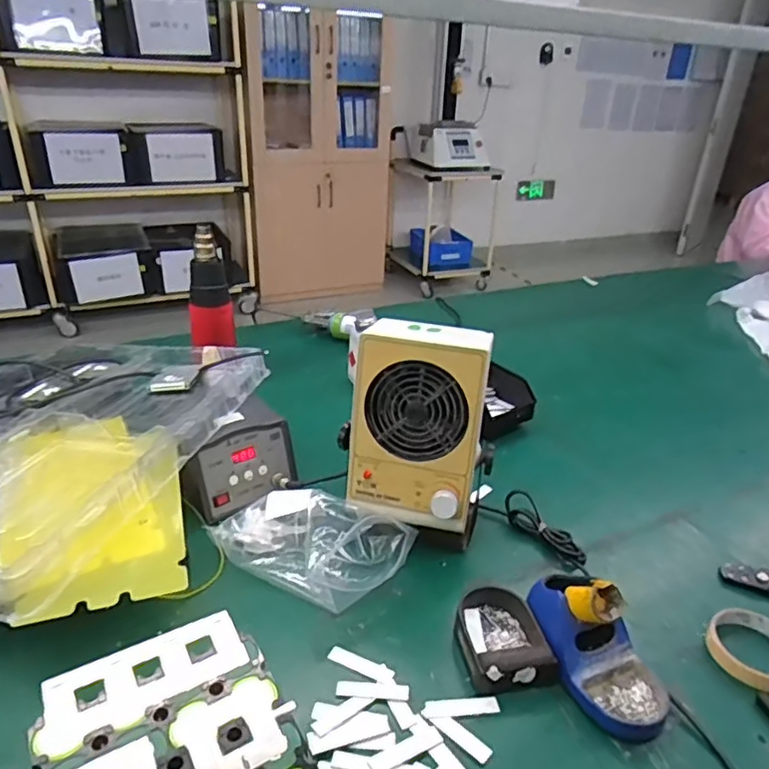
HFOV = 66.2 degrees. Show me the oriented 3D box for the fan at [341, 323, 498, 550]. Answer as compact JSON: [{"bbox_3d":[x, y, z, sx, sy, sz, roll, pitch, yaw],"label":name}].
[{"bbox_3d":[0.037,0.061,0.682,0.157,0.243,0.117,5,27,6],"label":"fan"}]

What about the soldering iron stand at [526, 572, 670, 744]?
[{"bbox_3d":[0.193,0.235,0.547,0.080,0.084,0.152,-18,33,-34],"label":"soldering iron stand"}]

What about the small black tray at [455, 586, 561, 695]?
[{"bbox_3d":[0.113,0.247,0.578,0.077,0.032,0.112,-5,28,-13],"label":"small black tray"}]

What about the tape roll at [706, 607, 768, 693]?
[{"bbox_3d":[0.368,0.262,0.588,0.084,0.018,0.089,2,27,-1],"label":"tape roll"}]

